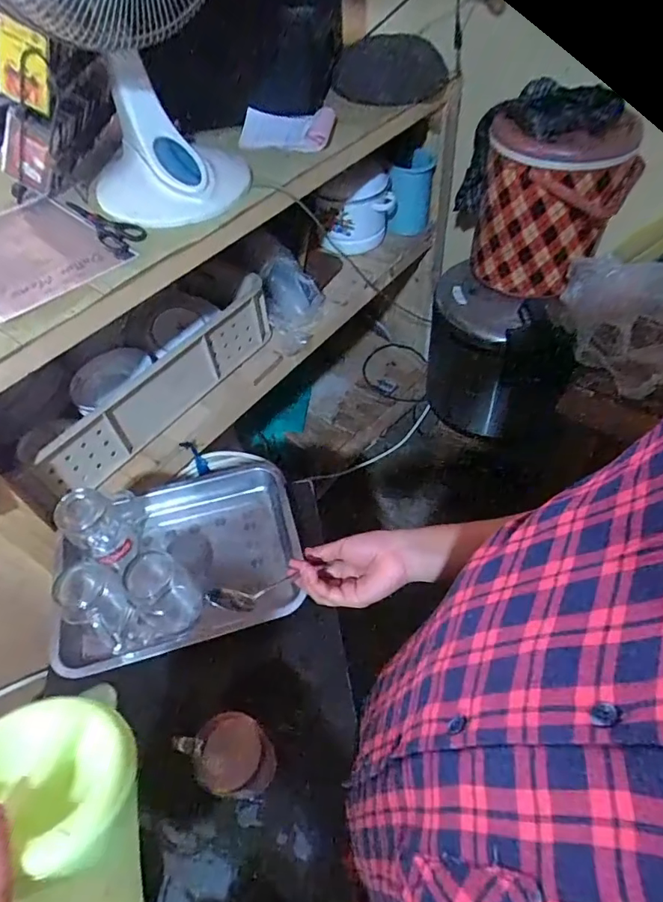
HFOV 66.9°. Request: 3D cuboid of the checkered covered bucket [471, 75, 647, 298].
[{"bbox_3d":[0.492,-0.571,1.110,0.275,0.354,0.261,-1,53,1],"label":"checkered covered bucket"}]

